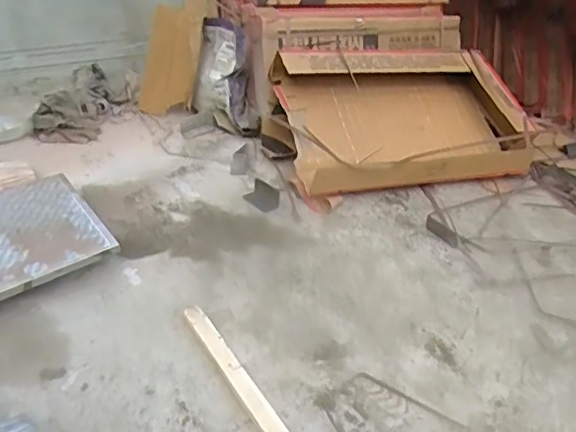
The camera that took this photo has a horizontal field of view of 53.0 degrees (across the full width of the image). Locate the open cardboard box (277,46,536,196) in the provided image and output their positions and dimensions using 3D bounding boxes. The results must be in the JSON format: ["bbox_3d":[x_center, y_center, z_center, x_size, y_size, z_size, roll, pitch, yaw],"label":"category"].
[{"bbox_3d":[0.298,-0.248,1.452,0.611,0.147,0.390,-6,67,-19],"label":"open cardboard box"}]

